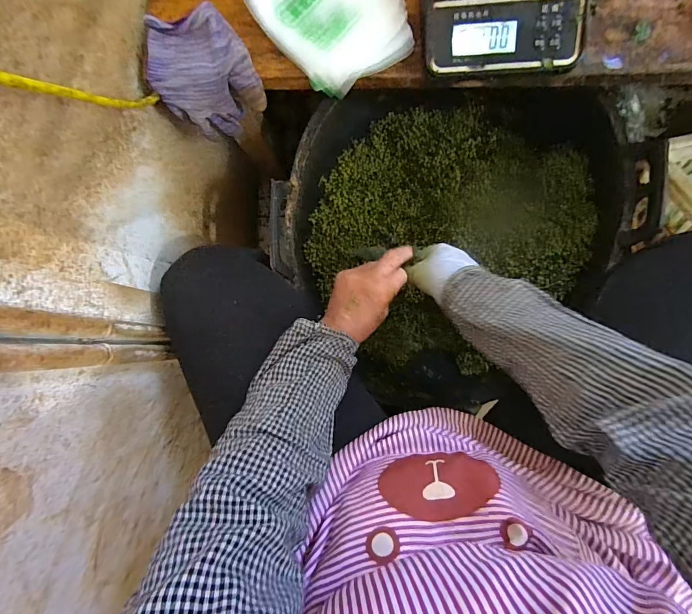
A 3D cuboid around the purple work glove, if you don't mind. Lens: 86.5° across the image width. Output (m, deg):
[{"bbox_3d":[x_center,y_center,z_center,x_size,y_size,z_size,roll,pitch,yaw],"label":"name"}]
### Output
[{"bbox_3d":[-0.150,-0.260,0.420,0.118,0.094,0.091,-4,85,3],"label":"purple work glove"}]

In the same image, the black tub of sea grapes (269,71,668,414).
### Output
[{"bbox_3d":[0.125,-0.133,0.540,0.406,0.169,0.475,41,89,6],"label":"black tub of sea grapes"}]

